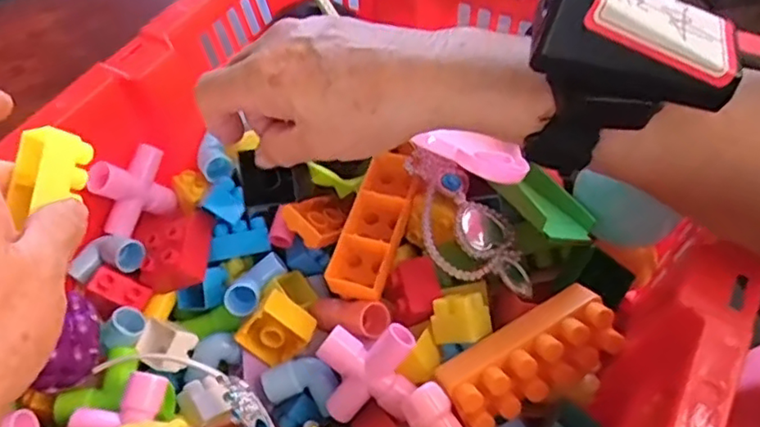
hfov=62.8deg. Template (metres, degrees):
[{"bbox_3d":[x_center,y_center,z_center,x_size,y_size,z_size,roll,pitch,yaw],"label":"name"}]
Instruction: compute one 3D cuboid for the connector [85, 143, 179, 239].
[{"bbox_3d":[-0.151,-0.015,0.377,0.017,0.046,0.047,16,36,37],"label":"connector"}]

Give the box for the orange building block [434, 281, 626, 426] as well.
[{"bbox_3d":[0.072,0.069,0.303,0.086,0.024,0.036,-31,36,-8],"label":"orange building block"}]

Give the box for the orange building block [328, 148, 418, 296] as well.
[{"bbox_3d":[-0.002,0.006,0.358,0.033,0.028,0.089,12,55,13],"label":"orange building block"}]

